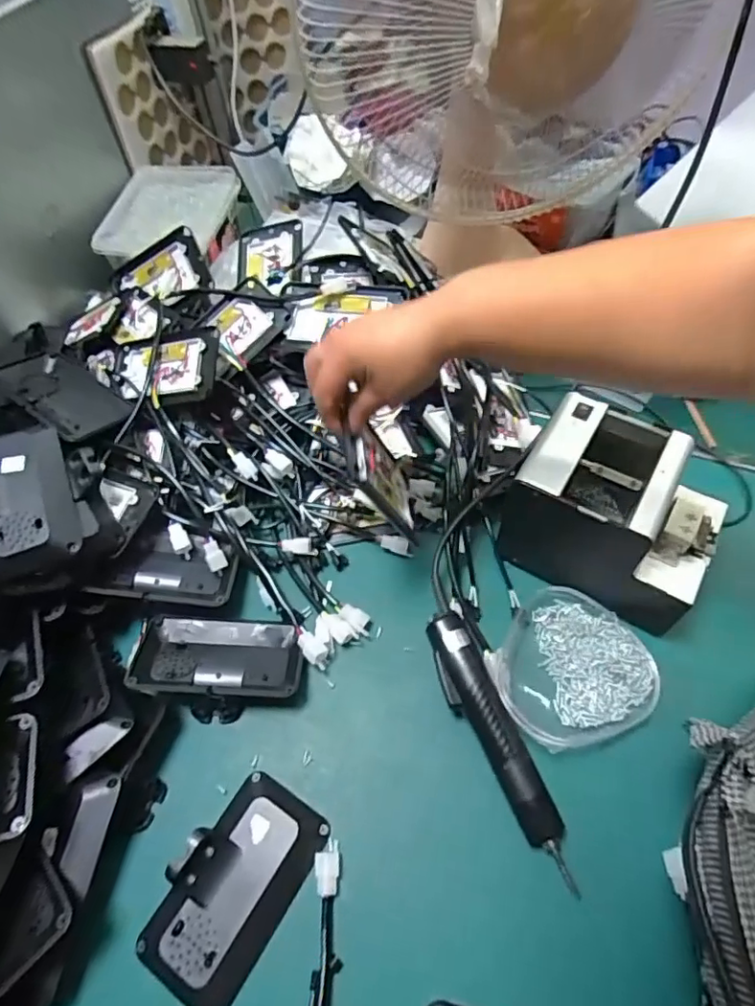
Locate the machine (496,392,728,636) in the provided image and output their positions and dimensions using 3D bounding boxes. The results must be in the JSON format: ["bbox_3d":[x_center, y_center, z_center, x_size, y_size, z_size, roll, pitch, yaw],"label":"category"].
[{"bbox_3d":[0.230,0.007,0.543,0.174,0.135,0.127,27,64,19],"label":"machine"}]

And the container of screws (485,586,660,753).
[{"bbox_3d":[0.178,0.155,0.535,0.146,0.039,0.137,-2,58,3],"label":"container of screws"}]

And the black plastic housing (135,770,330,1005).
[{"bbox_3d":[-0.114,0.307,0.449,0.091,0.044,0.152,26,64,19],"label":"black plastic housing"}]

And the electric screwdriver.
[{"bbox_3d":[0.101,0.208,0.497,0.047,0.055,0.225,-19,59,-8],"label":"electric screwdriver"}]

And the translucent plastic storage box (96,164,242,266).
[{"bbox_3d":[-0.298,-0.415,0.805,0.168,0.032,0.192,8,59,9],"label":"translucent plastic storage box"}]

